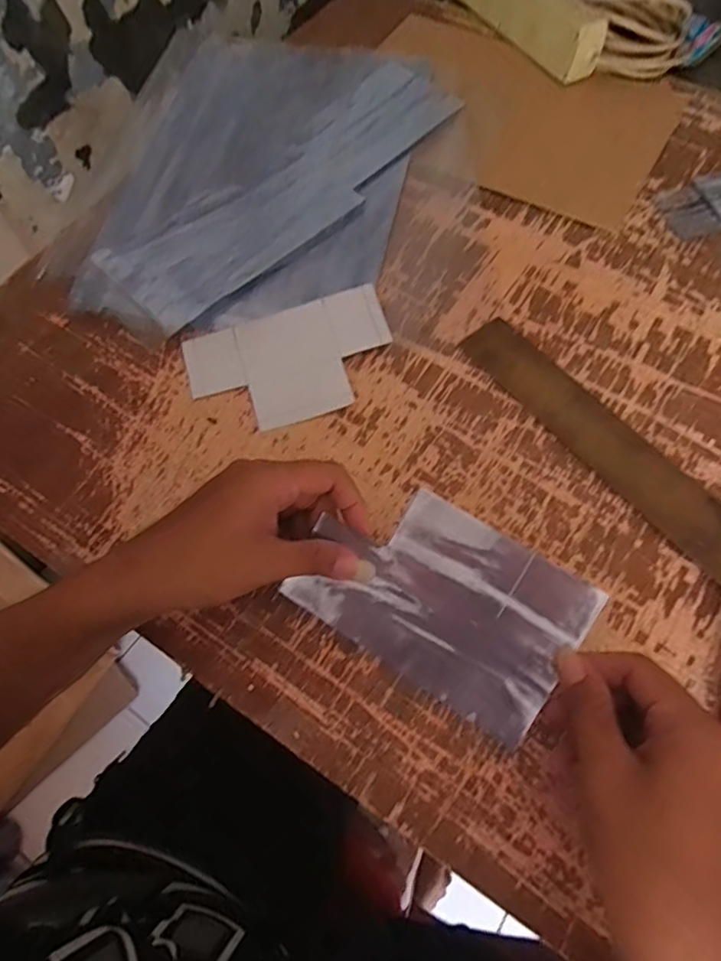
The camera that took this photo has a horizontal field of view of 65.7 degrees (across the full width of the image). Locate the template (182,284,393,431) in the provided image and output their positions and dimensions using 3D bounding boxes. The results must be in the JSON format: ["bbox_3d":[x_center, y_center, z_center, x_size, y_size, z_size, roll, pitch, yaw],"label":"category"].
[{"bbox_3d":[-0.056,-0.098,0.456,0.165,0.020,0.100,-16,65,-6],"label":"template"}]

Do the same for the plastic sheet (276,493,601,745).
[{"bbox_3d":[0.050,0.075,0.355,0.168,0.016,0.110,30,95,10],"label":"plastic sheet"}]

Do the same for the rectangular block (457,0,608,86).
[{"bbox_3d":[0.178,-0.549,0.640,0.048,0.059,0.268,-25,66,-10],"label":"rectangular block"}]

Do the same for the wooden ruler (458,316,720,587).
[{"bbox_3d":[0.231,0.023,0.391,0.047,0.011,0.424,-35,68,-14],"label":"wooden ruler"}]

